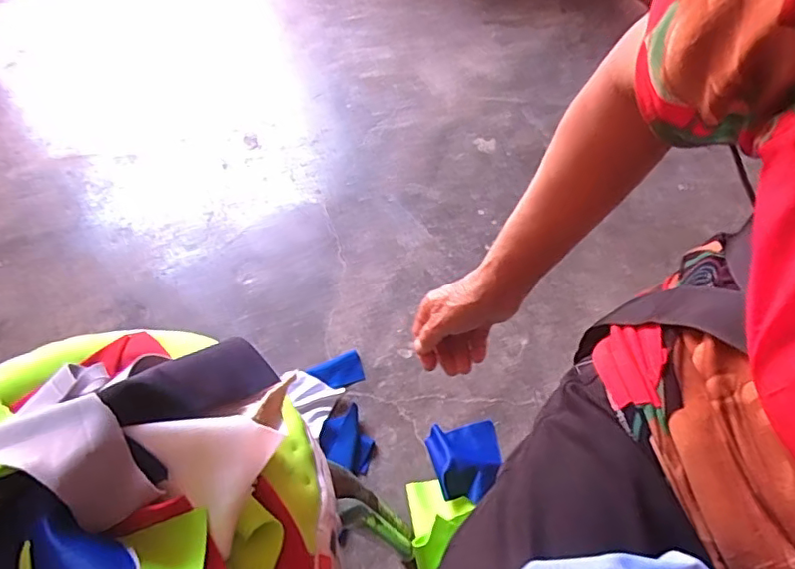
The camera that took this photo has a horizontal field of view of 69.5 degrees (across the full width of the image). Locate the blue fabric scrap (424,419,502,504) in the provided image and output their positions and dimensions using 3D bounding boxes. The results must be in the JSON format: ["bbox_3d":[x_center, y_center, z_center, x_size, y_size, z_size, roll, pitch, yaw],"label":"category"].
[{"bbox_3d":[0.091,0.232,0.758,0.089,0.041,0.102,-8,56,-3],"label":"blue fabric scrap"}]

